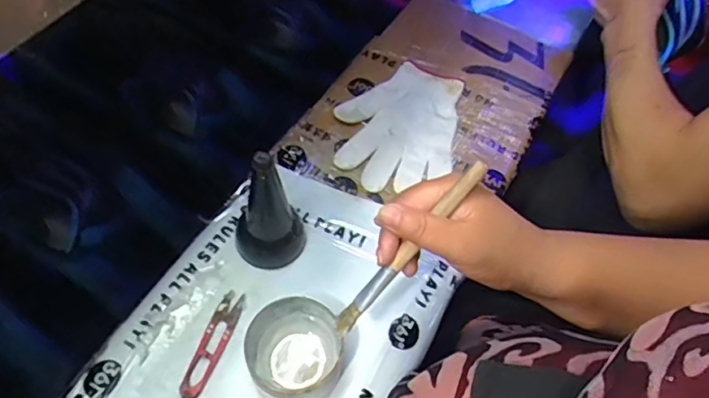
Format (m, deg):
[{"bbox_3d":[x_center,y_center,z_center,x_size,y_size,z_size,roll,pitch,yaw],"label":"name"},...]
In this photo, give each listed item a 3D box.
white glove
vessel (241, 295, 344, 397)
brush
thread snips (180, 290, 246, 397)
[{"bbox_3d":[0.054,-0.095,0.672,0.139,0.026,0.202,12,57,2],"label":"white glove"},{"bbox_3d":[-0.052,0.135,0.479,0.079,0.054,0.079,3,57,-4],"label":"vessel"},{"bbox_3d":[0.034,0.036,0.370,0.012,0.011,0.155,46,107,24],"label":"brush"},{"bbox_3d":[-0.130,0.132,0.503,0.023,0.005,0.103,20,58,7],"label":"thread snips"}]

